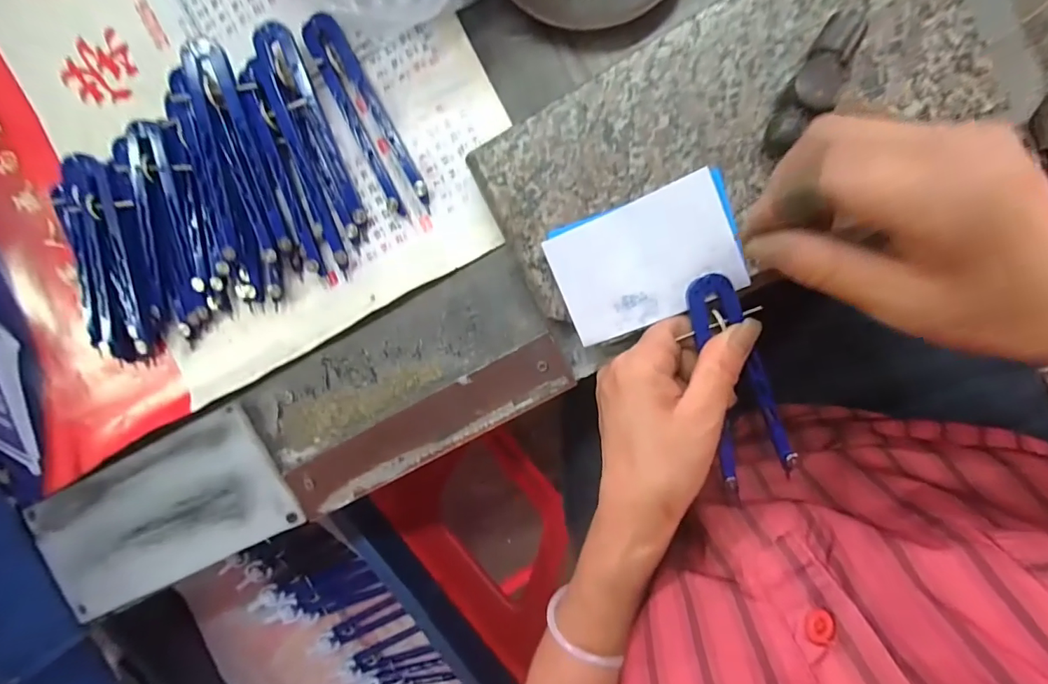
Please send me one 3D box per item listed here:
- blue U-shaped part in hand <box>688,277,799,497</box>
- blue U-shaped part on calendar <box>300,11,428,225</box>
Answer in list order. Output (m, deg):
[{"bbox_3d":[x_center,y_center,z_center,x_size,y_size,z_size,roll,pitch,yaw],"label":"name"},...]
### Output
[{"bbox_3d":[0.113,0.023,0.256,0.039,0.010,0.121,-20,99,8],"label":"blue U-shaped part in hand"},{"bbox_3d":[-0.096,-0.135,0.283,0.027,0.011,0.123,-27,92,9],"label":"blue U-shaped part on calendar"}]

